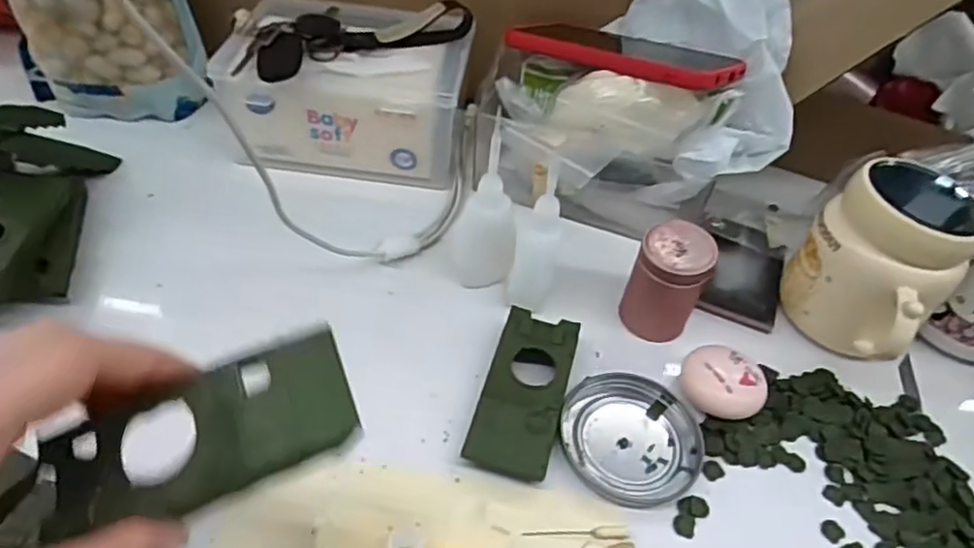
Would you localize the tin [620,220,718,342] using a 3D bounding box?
[{"bbox_3d":[0.113,0.004,0.401,0.045,0.066,0.037,22,47,14],"label":"tin"}]

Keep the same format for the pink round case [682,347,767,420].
[{"bbox_3d":[0.141,0.066,0.380,0.048,0.022,0.040,22,47,14],"label":"pink round case"}]

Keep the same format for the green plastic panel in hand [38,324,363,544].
[{"bbox_3d":[-0.097,0.057,0.218,0.102,0.016,0.049,-20,52,-8],"label":"green plastic panel in hand"}]

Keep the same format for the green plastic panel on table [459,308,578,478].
[{"bbox_3d":[0.022,0.068,0.368,0.046,0.019,0.104,15,45,8],"label":"green plastic panel on table"}]

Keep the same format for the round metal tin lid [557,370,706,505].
[{"bbox_3d":[0.082,0.091,0.364,0.076,0.006,0.081,3,45,-3],"label":"round metal tin lid"}]

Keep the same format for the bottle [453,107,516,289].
[{"bbox_3d":[0.000,-0.037,0.404,0.039,0.114,0.034,9,45,2],"label":"bottle"}]

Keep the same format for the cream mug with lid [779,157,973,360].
[{"bbox_3d":[0.240,-0.006,0.396,0.078,0.110,0.084,-31,56,-31],"label":"cream mug with lid"}]

